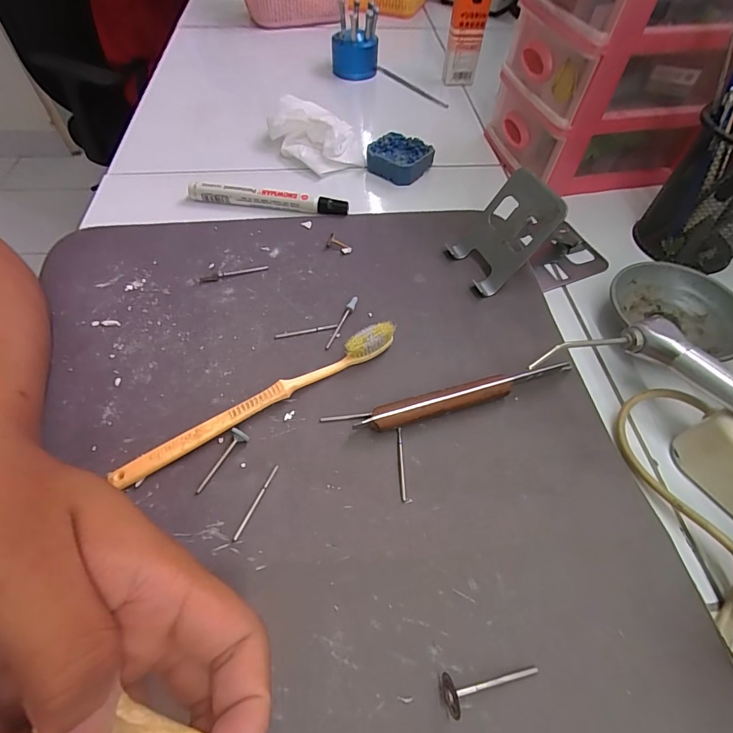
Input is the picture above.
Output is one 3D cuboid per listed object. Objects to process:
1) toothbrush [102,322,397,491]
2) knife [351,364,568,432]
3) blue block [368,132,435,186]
[{"bbox_3d":[-0.062,0.018,0.247,0.183,0.018,0.015,-28,61,-18],"label":"toothbrush"},{"bbox_3d":[0.066,0.018,0.252,0.145,0.017,0.013,-15,58,-11],"label":"knife"},{"bbox_3d":[0.034,-0.209,0.406,0.051,0.023,0.056,39,64,22],"label":"blue block"}]

